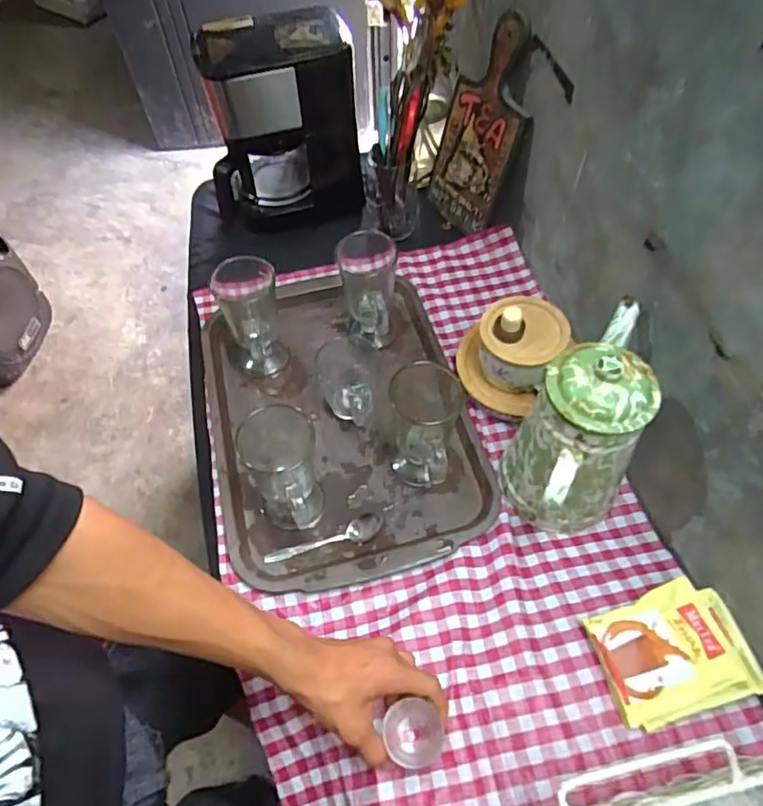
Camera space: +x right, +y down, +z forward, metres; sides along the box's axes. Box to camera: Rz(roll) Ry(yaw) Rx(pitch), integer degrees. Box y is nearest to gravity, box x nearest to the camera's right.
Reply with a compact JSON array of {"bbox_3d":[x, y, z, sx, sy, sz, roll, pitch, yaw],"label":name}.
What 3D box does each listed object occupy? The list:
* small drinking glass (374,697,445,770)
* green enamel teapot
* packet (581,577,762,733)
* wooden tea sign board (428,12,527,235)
[{"bbox_3d":[0.024,0.278,0.468,0.048,0.047,0.047,-17,58,-9],"label":"small drinking glass"},{"bbox_3d":[0.206,0.024,0.566,0.120,0.199,0.213,33,64,21],"label":"green enamel teapot"},{"bbox_3d":[0.263,0.225,0.510,0.131,0.028,0.099,-15,58,-7],"label":"packet"},{"bbox_3d":[0.142,-0.385,0.800,0.029,0.269,0.126,-20,59,-34],"label":"wooden tea sign board"}]

